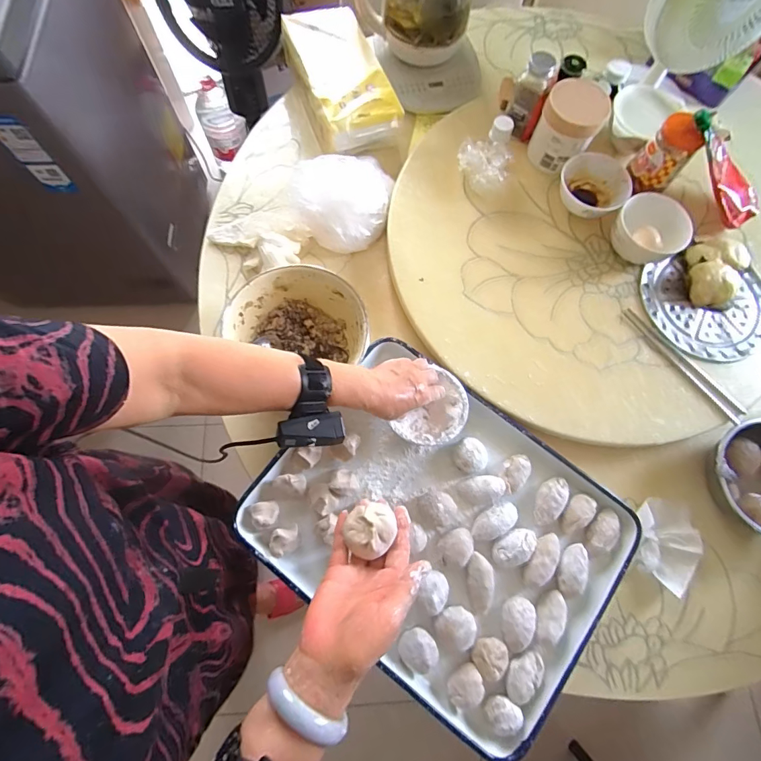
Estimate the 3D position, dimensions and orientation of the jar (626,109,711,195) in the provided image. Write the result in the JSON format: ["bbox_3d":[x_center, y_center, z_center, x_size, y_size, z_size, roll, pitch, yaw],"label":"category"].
[{"bbox_3d":[0.452,-0.361,0.645,0.053,0.113,0.063,-4,73,-2],"label":"jar"}]

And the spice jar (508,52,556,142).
[{"bbox_3d":[0.249,-0.475,0.694,0.047,0.114,0.056,18,73,4],"label":"spice jar"}]

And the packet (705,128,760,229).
[{"bbox_3d":[0.550,-0.327,0.656,0.184,0.041,0.070,36,72,-27],"label":"packet"}]

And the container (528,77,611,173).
[{"bbox_3d":[0.316,-0.428,0.693,0.094,0.093,0.103,0,73,-1],"label":"container"}]

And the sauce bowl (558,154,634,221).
[{"bbox_3d":[0.354,-0.321,0.688,0.108,0.052,0.106,0,73,-1],"label":"sauce bowl"}]

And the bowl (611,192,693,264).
[{"bbox_3d":[0.421,-0.232,0.653,0.104,0.074,0.099,0,73,-1],"label":"bowl"}]

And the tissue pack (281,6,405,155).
[{"bbox_3d":[-0.072,-0.550,0.762,0.147,0.088,0.289,-17,74,-6],"label":"tissue pack"}]

